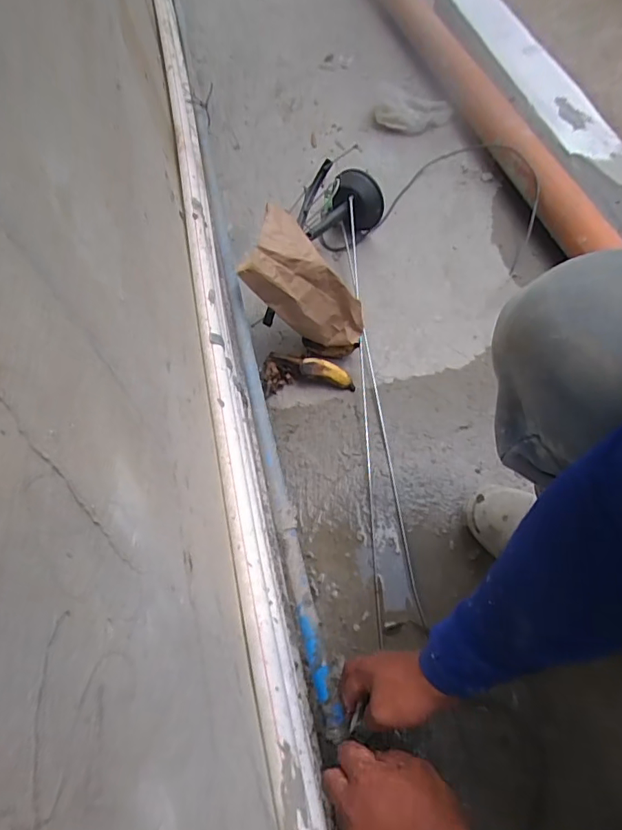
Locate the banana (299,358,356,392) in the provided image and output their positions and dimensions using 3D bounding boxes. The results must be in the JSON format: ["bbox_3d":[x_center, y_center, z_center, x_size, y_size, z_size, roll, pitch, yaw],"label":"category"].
[{"bbox_3d":[0.032,-0.073,0.831,0.102,0.026,0.030,23,64,-7],"label":"banana"}]

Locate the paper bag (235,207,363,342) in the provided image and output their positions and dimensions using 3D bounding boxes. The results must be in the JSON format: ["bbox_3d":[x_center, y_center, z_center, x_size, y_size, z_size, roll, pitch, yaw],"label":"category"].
[{"bbox_3d":[-0.003,-0.192,0.761,0.084,0.244,0.113,-5,55,41],"label":"paper bag"}]

